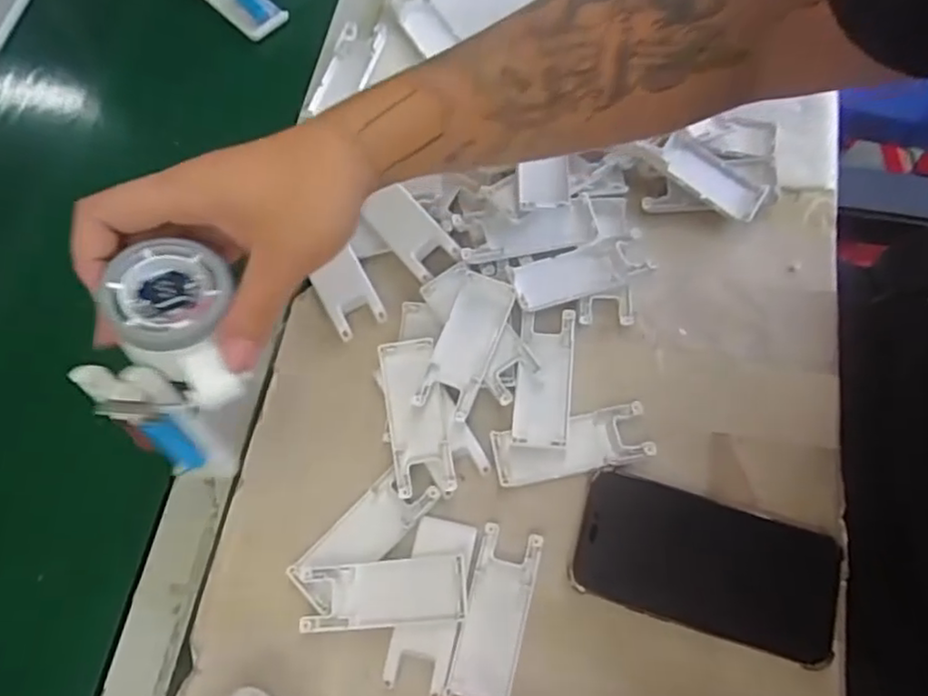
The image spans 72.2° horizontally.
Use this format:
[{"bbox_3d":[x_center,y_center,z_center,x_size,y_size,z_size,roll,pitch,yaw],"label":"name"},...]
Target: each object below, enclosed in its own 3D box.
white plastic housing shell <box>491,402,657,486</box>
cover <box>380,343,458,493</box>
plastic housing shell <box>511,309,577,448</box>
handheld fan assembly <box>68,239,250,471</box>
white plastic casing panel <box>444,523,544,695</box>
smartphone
[{"bbox_3d":[0.073,0.066,0.434,0.103,0.014,0.039,-11,69,-1],"label":"white plastic housing shell"},{"bbox_3d":[-0.033,0.045,0.431,0.039,0.013,0.103,-10,75,0],"label":"cover"},{"bbox_3d":[0.057,0.020,0.448,0.038,0.012,0.100,5,69,5],"label":"plastic housing shell"},{"bbox_3d":[-0.138,-0.001,0.318,0.082,0.057,0.087,32,74,14],"label":"handheld fan assembly"},{"bbox_3d":[0.019,0.167,0.397,0.038,0.004,0.103,14,70,8],"label":"white plastic casing panel"},{"bbox_3d":[0.153,0.133,0.398,0.162,0.014,0.081,15,70,8],"label":"smartphone"}]

